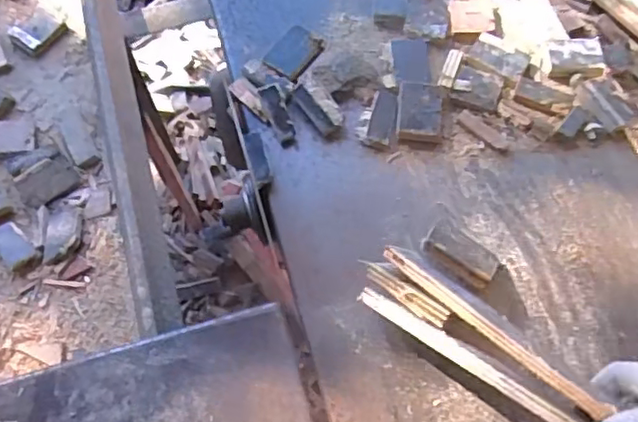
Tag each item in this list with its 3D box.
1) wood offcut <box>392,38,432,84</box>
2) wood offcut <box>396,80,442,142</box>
[{"bbox_3d":[0.102,-0.165,0.696,0.036,0.011,0.066,-3,65,-1],"label":"wood offcut"},{"bbox_3d":[0.107,-0.105,0.668,0.047,0.013,0.067,3,65,1],"label":"wood offcut"}]

